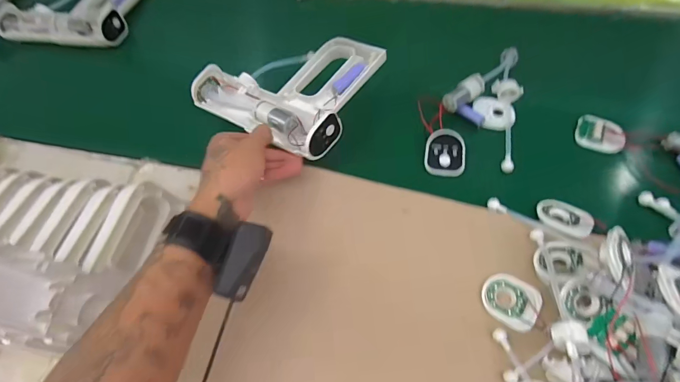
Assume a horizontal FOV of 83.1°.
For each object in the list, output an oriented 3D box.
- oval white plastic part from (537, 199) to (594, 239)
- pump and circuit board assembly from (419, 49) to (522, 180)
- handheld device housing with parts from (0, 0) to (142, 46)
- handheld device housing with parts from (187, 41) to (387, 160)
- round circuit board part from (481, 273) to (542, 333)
[{"bbox_3d":[0.260,0.030,0.443,0.058,0.008,0.058,33,48,32],"label":"oval white plastic part"},{"bbox_3d":[0.181,-0.121,0.528,0.124,0.027,0.230,13,63,12],"label":"pump and circuit board assembly"},{"bbox_3d":[-0.480,-0.340,0.700,0.217,0.042,0.193,6,62,9],"label":"handheld device housing with parts"},{"bbox_3d":[-0.067,-0.147,0.519,0.209,0.069,0.175,32,68,19],"label":"handheld device housing with parts"},{"bbox_3d":[0.182,0.116,0.408,0.059,0.007,0.051,36,70,22],"label":"round circuit board part"}]

